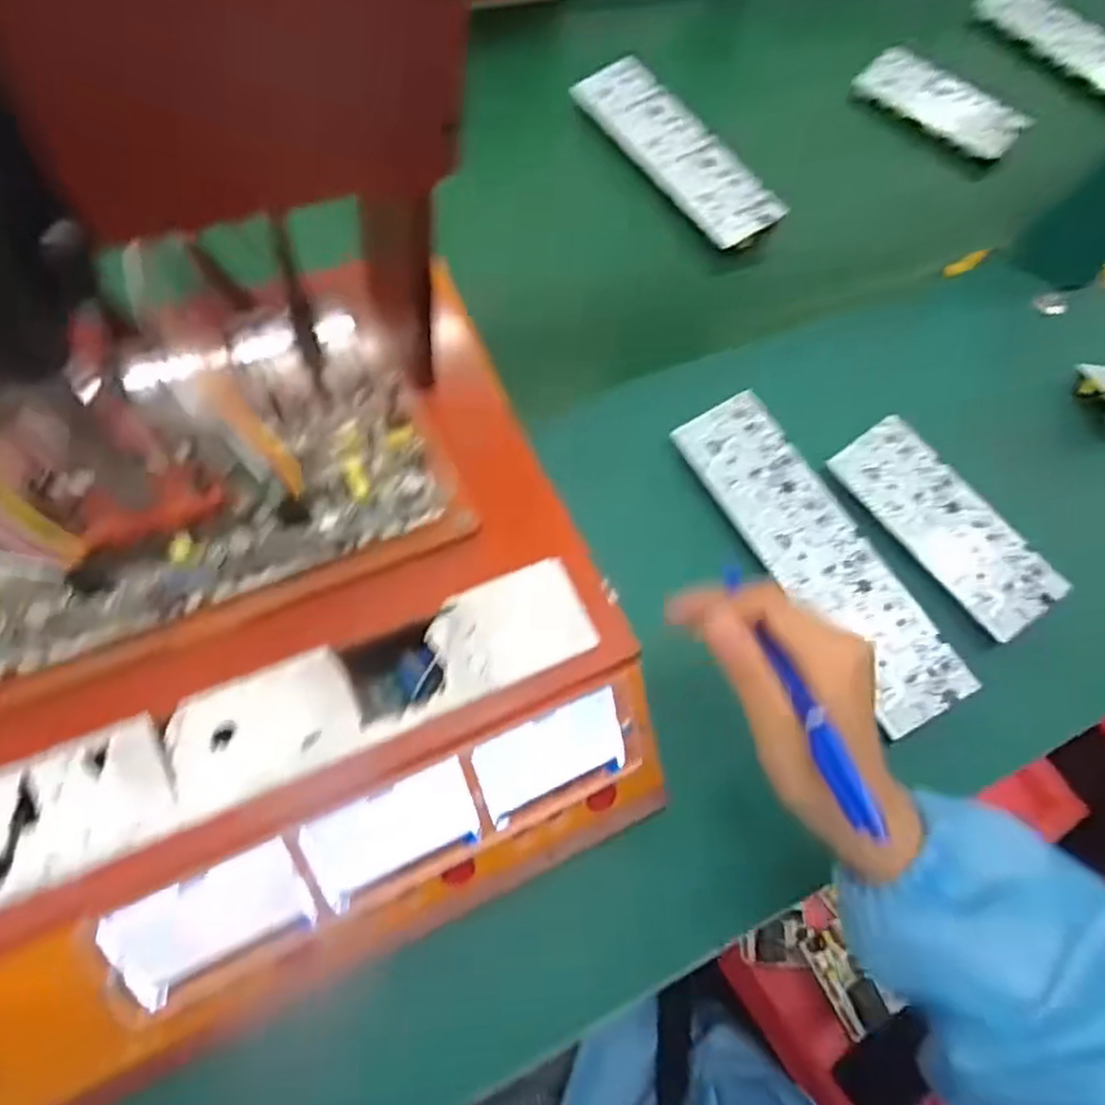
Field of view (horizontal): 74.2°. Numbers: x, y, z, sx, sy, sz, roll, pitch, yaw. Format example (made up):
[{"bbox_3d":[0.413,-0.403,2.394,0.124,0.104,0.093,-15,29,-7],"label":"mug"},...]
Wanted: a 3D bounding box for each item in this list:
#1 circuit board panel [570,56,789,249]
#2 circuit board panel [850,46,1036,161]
[{"bbox_3d":[0.110,-0.362,0.653,0.061,0.011,0.236,-37,71,6],"label":"circuit board panel"},{"bbox_3d":[0.386,-0.450,0.726,0.166,0.012,0.078,42,76,17],"label":"circuit board panel"}]

